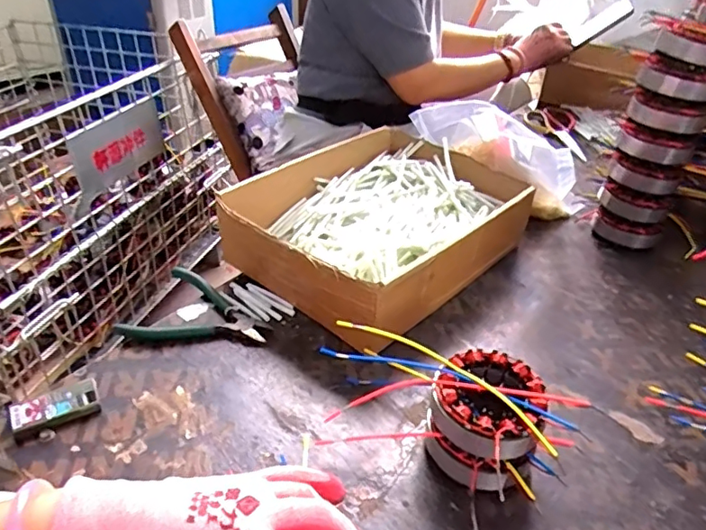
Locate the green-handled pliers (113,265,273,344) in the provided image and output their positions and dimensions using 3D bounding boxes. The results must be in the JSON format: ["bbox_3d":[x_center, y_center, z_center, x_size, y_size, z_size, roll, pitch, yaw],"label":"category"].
[{"bbox_3d":[-0.158,0.050,0.575,0.144,0.026,0.093,13,36,15],"label":"green-handled pliers"}]

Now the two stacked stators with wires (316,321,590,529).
[{"bbox_3d":[0.061,0.112,0.458,0.217,0.078,0.105,23,40,27],"label":"two stacked stators with wires"}]

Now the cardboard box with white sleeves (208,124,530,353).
[{"bbox_3d":[0.033,-0.054,0.677,0.251,0.092,0.325,30,44,33],"label":"cardboard box with white sleeves"}]

